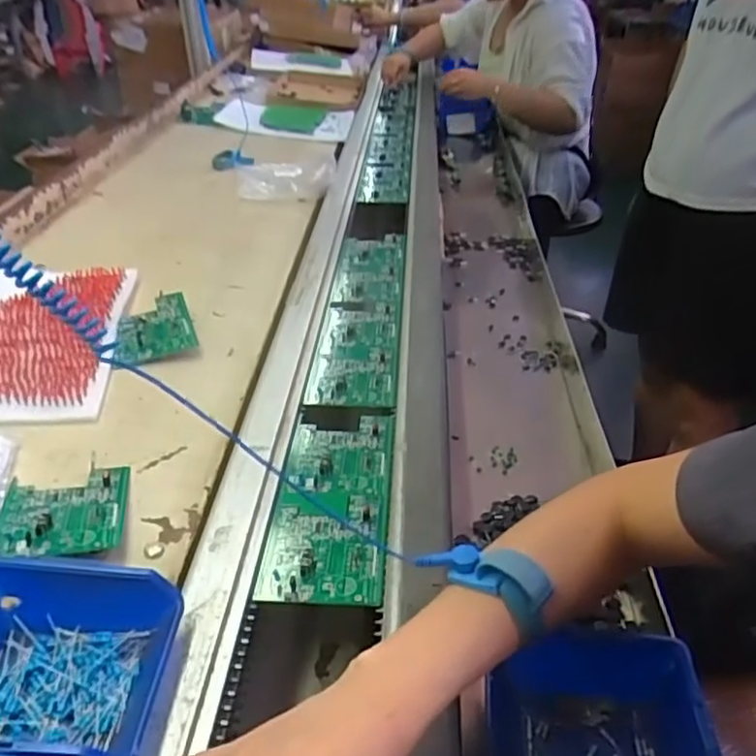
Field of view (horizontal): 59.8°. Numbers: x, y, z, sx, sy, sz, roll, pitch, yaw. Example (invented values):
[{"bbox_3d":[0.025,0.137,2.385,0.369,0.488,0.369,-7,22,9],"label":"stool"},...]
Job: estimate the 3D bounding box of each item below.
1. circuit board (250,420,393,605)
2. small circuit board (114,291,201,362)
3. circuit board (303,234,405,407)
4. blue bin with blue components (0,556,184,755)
[{"bbox_3d":[-0.037,0.101,0.570,0.091,0.009,0.214,3,35,2],"label":"circuit board"},{"bbox_3d":[-0.263,-0.062,0.767,0.086,0.014,0.106,-11,48,-18],"label":"small circuit board"},{"bbox_3d":[-0.016,-0.094,0.848,0.093,0.013,0.413,3,35,2],"label":"circuit board"},{"bbox_3d":[-0.205,0.176,0.400,0.139,0.058,0.123,3,35,3],"label":"blue bin with blue components"}]

